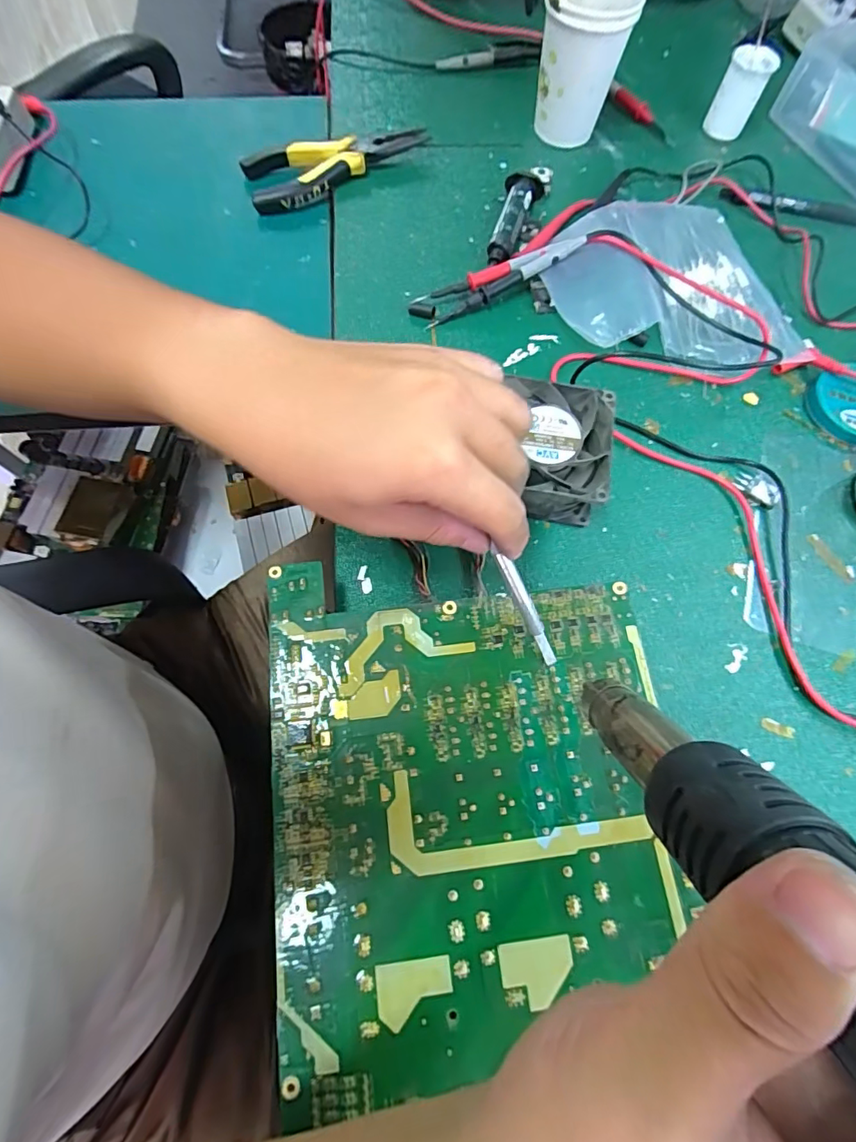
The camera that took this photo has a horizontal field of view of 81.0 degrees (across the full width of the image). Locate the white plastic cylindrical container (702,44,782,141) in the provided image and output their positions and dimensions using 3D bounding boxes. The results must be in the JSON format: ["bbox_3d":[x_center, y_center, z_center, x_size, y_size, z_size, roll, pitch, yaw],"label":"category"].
[{"bbox_3d":[0.272,-0.416,0.438,0.034,0.051,0.029,36,75,10],"label":"white plastic cylindrical container"}]

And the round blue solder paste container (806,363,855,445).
[{"bbox_3d":[0.307,-0.118,0.360,0.054,0.012,0.061,-18,73,-7],"label":"round blue solder paste container"}]

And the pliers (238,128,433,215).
[{"bbox_3d":[-0.074,-0.341,0.423,0.157,0.022,0.057,-12,72,-5],"label":"pliers"}]

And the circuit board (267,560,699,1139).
[{"bbox_3d":[0.029,0.167,0.223,0.189,0.005,0.354,-6,72,-3],"label":"circuit board"}]

